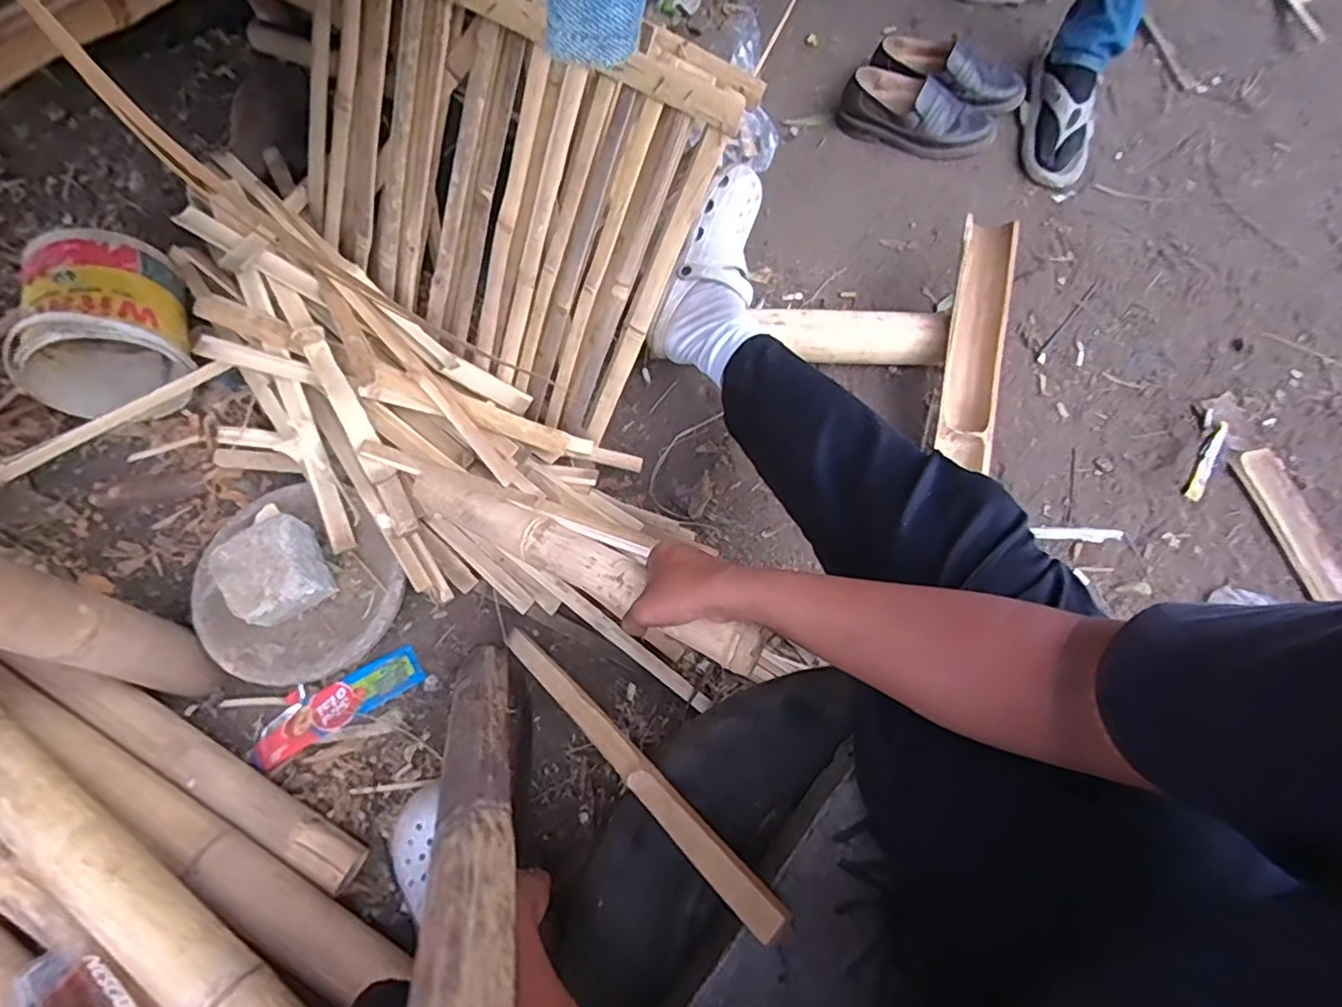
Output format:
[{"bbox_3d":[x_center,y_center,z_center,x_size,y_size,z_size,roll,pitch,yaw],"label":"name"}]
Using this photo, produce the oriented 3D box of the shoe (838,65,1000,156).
[{"bbox_3d":[0.437,-0.684,1.124,0.273,0.088,0.097,20,66,8],"label":"shoe"}]

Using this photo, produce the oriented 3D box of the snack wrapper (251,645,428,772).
[{"bbox_3d":[-0.417,0.246,0.789,0.208,0.018,0.066,-29,68,-14],"label":"snack wrapper"}]

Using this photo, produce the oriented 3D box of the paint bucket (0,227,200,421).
[{"bbox_3d":[-0.768,-0.230,0.871,0.190,0.201,0.201,-21,66,-11],"label":"paint bucket"}]

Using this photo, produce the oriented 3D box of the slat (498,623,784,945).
[{"bbox_3d":[-0.064,0.237,0.635,0.028,0.013,0.499,-42,33,-18],"label":"slat"}]

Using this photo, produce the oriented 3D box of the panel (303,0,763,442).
[{"bbox_3d":[-0.225,-0.384,0.754,0.517,0.435,0.043,33,35,4],"label":"panel"}]

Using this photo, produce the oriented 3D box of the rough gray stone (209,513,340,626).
[{"bbox_3d":[-0.479,0.083,0.763,0.101,0.074,0.108,-30,68,-14],"label":"rough gray stone"}]

